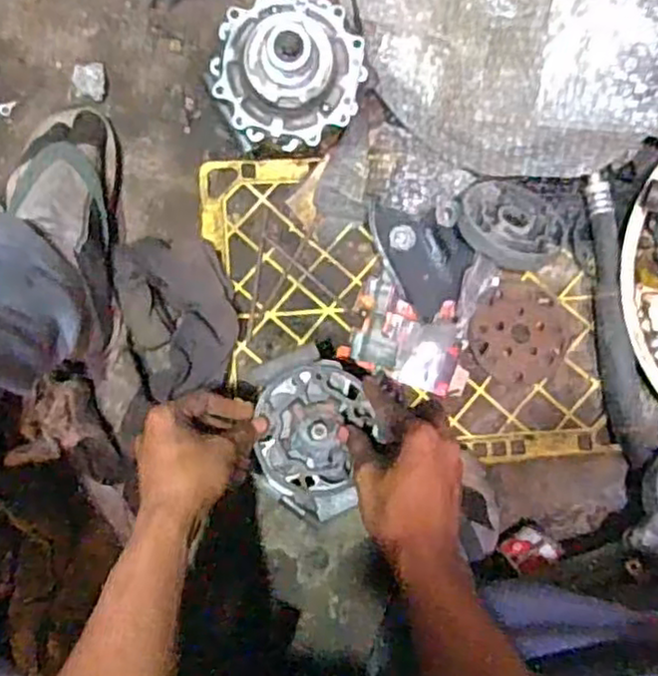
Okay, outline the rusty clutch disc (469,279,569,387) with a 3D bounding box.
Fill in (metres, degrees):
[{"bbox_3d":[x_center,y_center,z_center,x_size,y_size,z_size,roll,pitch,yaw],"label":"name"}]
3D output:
[{"bbox_3d":[0.198,-0.005,0.717,0.102,0.007,0.105,3,86,-3],"label":"rusty clutch disc"}]

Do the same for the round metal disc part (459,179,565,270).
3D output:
[{"bbox_3d":[0.182,-0.115,0.688,0.104,0.027,0.098,18,49,-5],"label":"round metal disc part"}]

